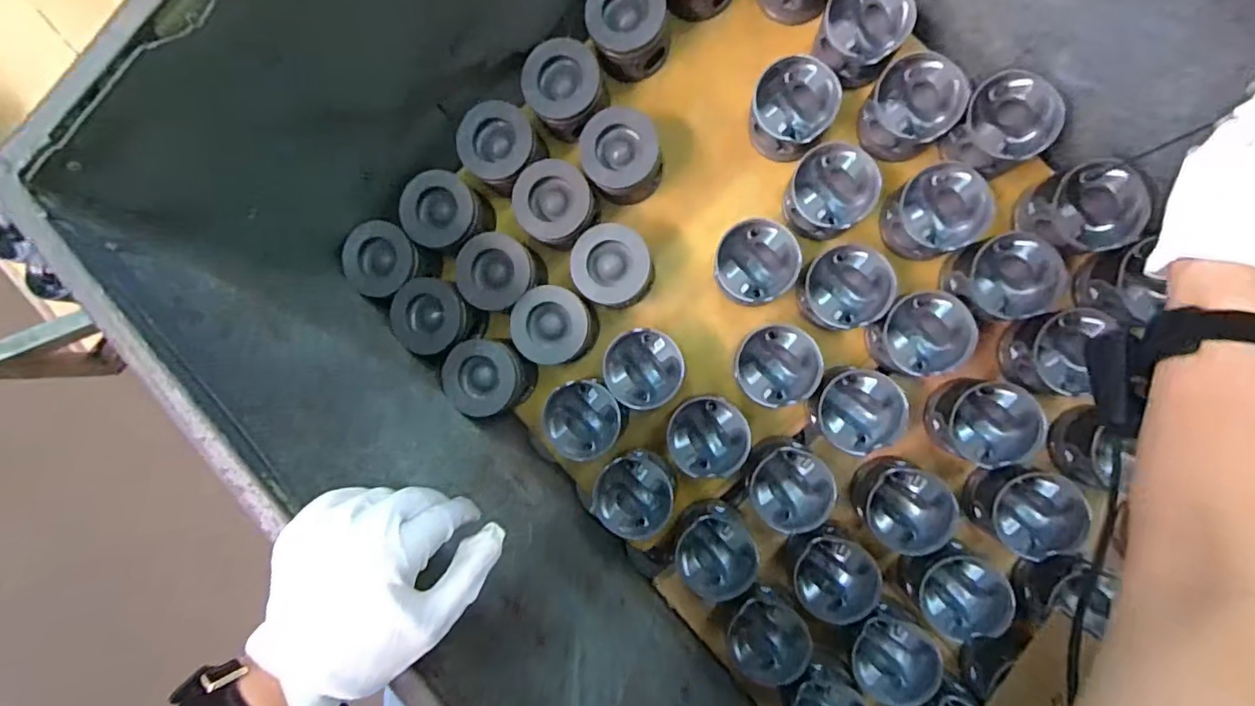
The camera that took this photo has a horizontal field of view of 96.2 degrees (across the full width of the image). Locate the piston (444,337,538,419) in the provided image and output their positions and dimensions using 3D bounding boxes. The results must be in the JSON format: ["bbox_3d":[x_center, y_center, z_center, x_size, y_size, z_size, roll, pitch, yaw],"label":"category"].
[{"bbox_3d":[-0.166,0.029,0.677,0.093,0.071,0.087,0,91,9],"label":"piston"}]

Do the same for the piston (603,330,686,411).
[{"bbox_3d":[0.023,0.017,0.653,0.085,0.073,0.088,0,91,9],"label":"piston"}]

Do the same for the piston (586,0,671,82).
[{"bbox_3d":[0.004,-0.375,0.648,0.092,0.073,0.093,0,91,9],"label":"piston"}]

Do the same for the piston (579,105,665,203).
[{"bbox_3d":[-0.004,-0.225,0.656,0.092,0.087,0.089,0,91,9],"label":"piston"}]

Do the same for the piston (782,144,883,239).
[{"bbox_3d":[0.223,-0.175,0.617,0.087,0.056,0.092,0,91,9],"label":"piston"}]

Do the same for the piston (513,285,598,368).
[{"bbox_3d":[-0.083,-0.032,0.668,0.084,0.075,0.085,0,91,9],"label":"piston"}]

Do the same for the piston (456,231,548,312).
[{"bbox_3d":[-0.152,-0.094,0.674,0.092,0.084,0.086,0,91,9],"label":"piston"}]

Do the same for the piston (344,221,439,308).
[{"bbox_3d":[-0.283,-0.114,0.681,0.099,0.062,0.095,-28,87,8],"label":"piston"}]

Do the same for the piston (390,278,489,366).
[{"bbox_3d":[-0.228,-0.043,0.679,0.090,0.067,0.097,0,91,9],"label":"piston"}]

